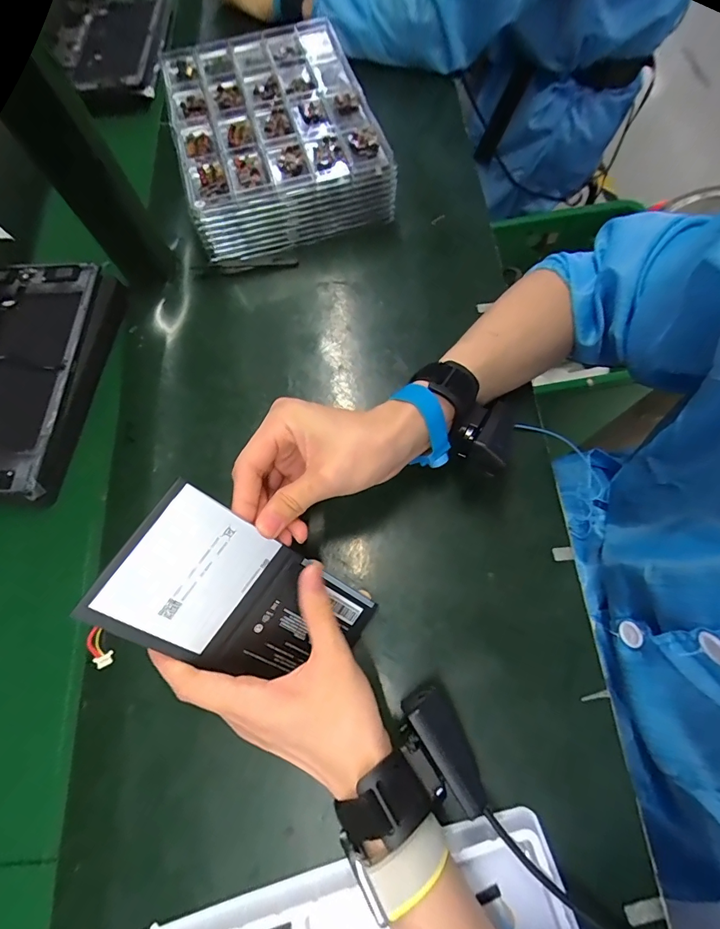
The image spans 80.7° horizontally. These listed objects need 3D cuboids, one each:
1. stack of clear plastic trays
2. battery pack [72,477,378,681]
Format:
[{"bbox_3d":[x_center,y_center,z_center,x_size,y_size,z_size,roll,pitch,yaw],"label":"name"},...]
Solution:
[{"bbox_3d":[-0.098,-0.359,0.456,0.201,0.070,0.270,-17,77,-7],"label":"stack of clear plastic trays"},{"bbox_3d":[-0.070,0.091,0.273,0.169,0.004,0.087,40,81,-29],"label":"battery pack"}]

